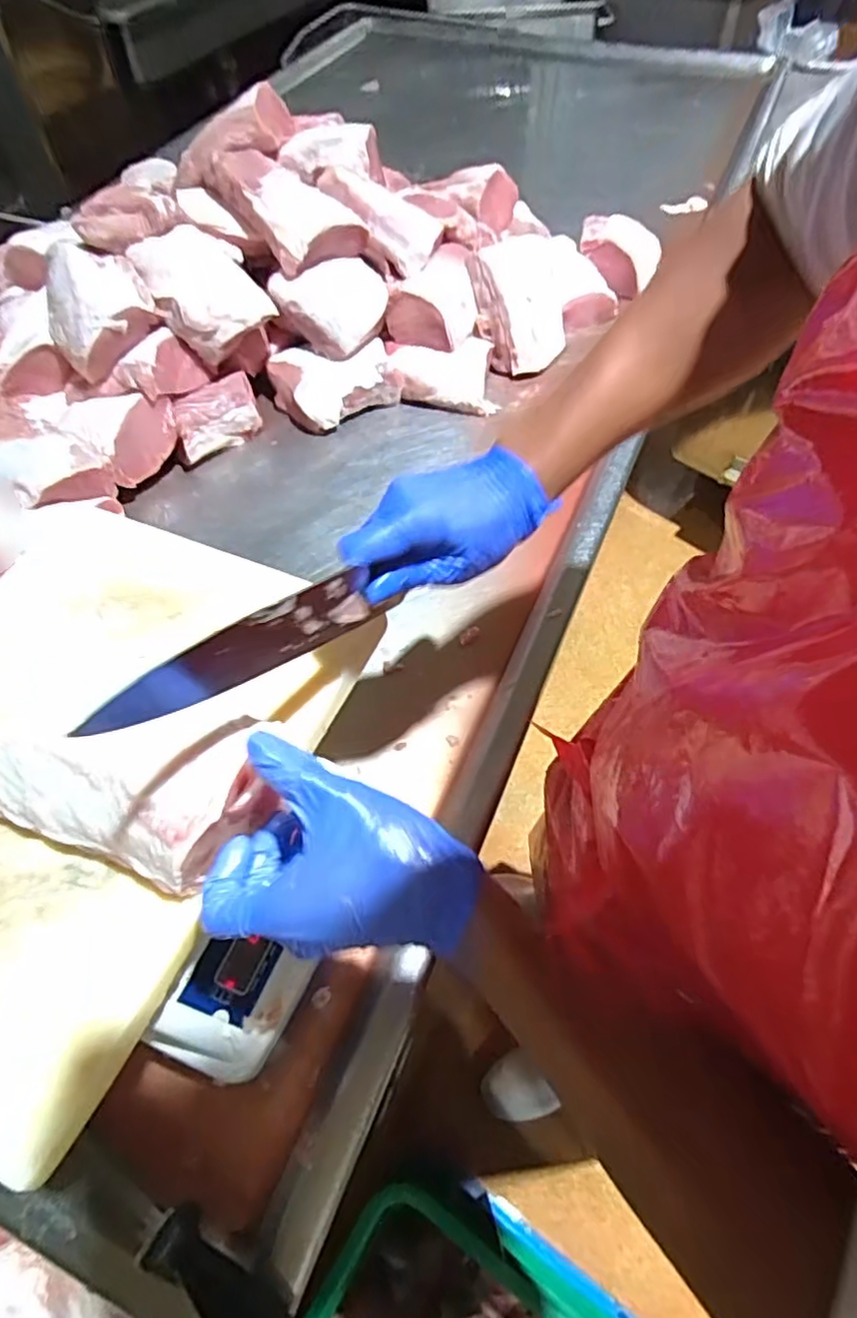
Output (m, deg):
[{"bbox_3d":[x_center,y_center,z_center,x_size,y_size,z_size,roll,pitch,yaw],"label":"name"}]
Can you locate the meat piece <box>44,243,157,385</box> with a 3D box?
[{"bbox_3d":[-0.401,-0.425,0.778,0.118,0.086,0.144,-29,61,-15],"label":"meat piece"}]

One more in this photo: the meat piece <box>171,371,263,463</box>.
[{"bbox_3d":[-0.274,-0.309,0.841,0.119,0.074,0.052,-34,62,-18],"label":"meat piece"}]

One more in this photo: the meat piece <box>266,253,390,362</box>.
[{"bbox_3d":[-0.127,-0.477,0.869,0.140,0.070,0.125,37,84,-8],"label":"meat piece"}]

